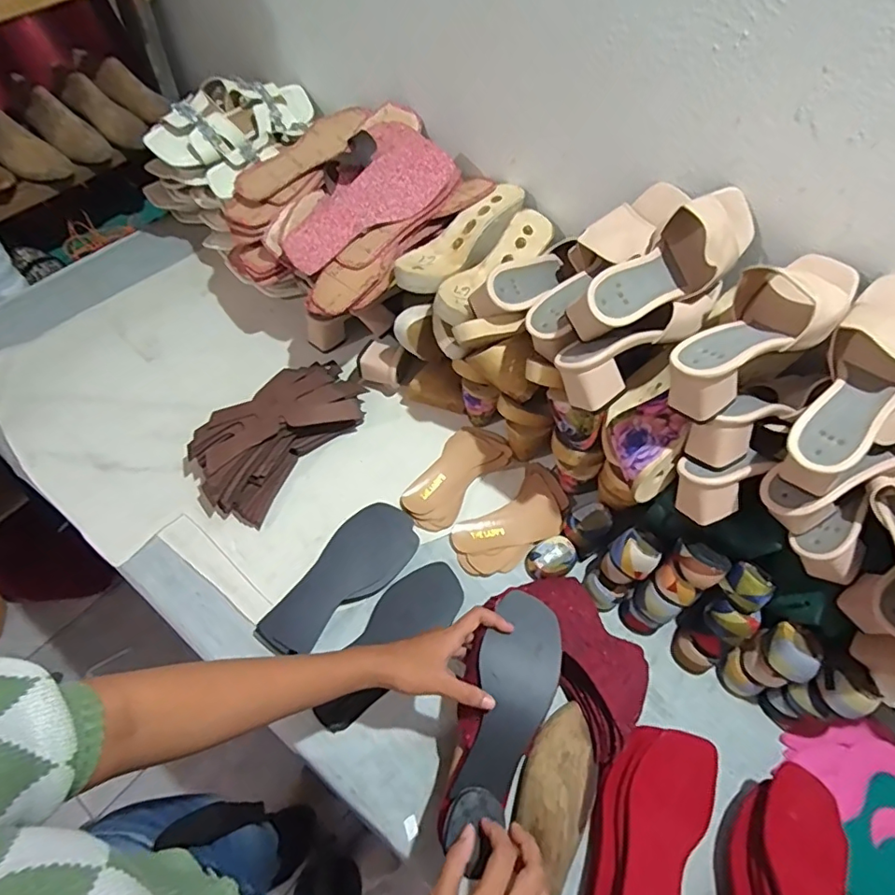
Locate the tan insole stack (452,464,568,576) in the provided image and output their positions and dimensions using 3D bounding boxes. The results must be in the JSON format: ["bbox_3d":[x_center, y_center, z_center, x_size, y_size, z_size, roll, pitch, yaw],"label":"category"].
[{"bbox_3d":[0.094,0.103,0.736,0.187,0.015,0.093,-36,68,-23],"label":"tan insole stack"}]

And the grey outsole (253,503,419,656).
[{"bbox_3d":[-0.129,0.164,0.665,0.090,0.013,0.221,35,62,15],"label":"grey outsole"}]

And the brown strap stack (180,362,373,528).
[{"bbox_3d":[-0.228,-0.024,0.740,0.265,0.054,0.151,-38,69,-24],"label":"brown strap stack"}]

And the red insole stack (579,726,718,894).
[{"bbox_3d":[0.190,0.400,0.521,0.097,0.068,0.246,29,61,12],"label":"red insole stack"}]

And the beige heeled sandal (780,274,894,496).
[{"bbox_3d":[0.398,-0.068,0.510,0.082,0.083,0.229,34,82,14],"label":"beige heeled sandal"}]

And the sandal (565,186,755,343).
[{"bbox_3d":[0.233,-0.188,0.560,0.234,0.091,0.081,-33,67,-22],"label":"sandal"}]

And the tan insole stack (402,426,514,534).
[{"bbox_3d":[0.015,0.041,0.758,0.084,0.018,0.180,34,62,14],"label":"tan insole stack"}]

